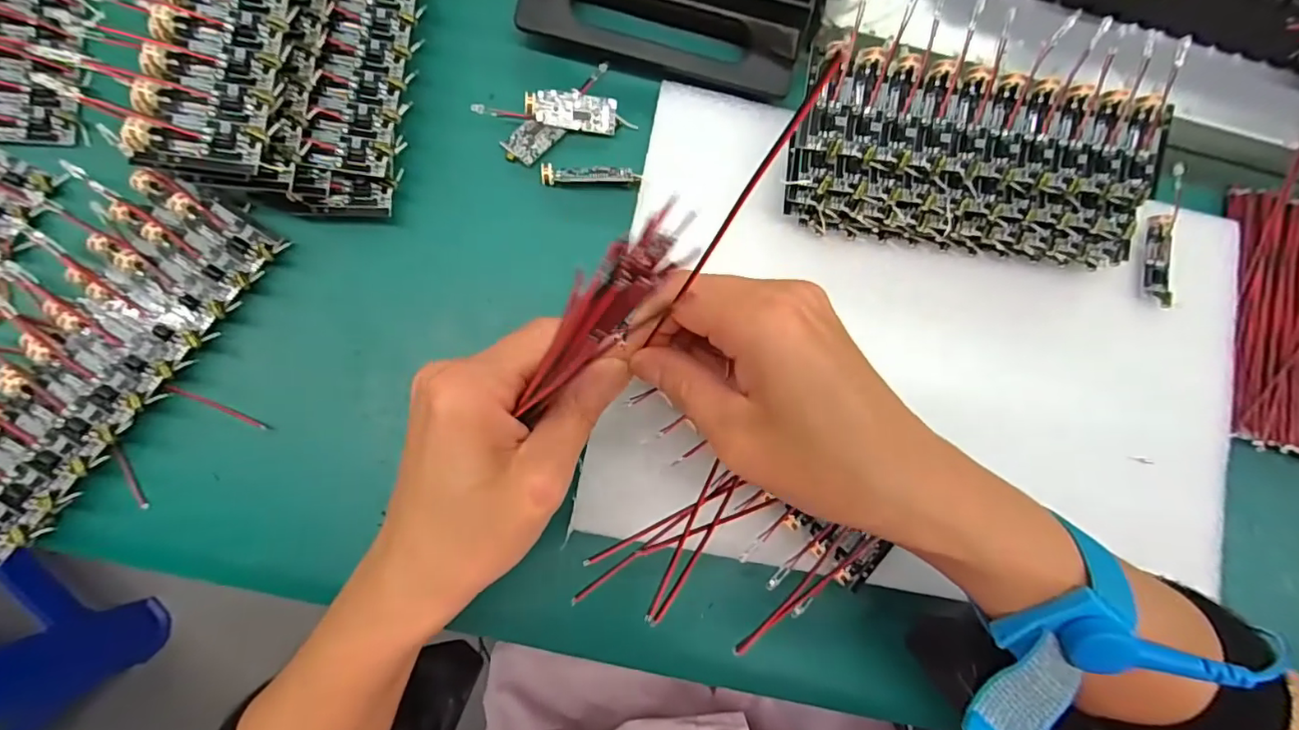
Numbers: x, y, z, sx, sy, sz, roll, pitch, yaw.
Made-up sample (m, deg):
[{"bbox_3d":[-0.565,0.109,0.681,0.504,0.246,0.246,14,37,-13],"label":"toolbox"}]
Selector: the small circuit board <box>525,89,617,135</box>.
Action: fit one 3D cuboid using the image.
[{"bbox_3d":[-0.037,-0.122,0.265,0.043,0.004,0.017,3,104,-15],"label":"small circuit board"}]

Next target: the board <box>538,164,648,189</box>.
[{"bbox_3d":[-0.027,-0.091,0.266,0.047,0.005,0.010,0,83,-6],"label":"board"}]

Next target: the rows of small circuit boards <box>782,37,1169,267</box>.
[{"bbox_3d":[0.146,-0.093,0.256,0.166,0.044,0.072,7,84,-7],"label":"rows of small circuit boards"}]

